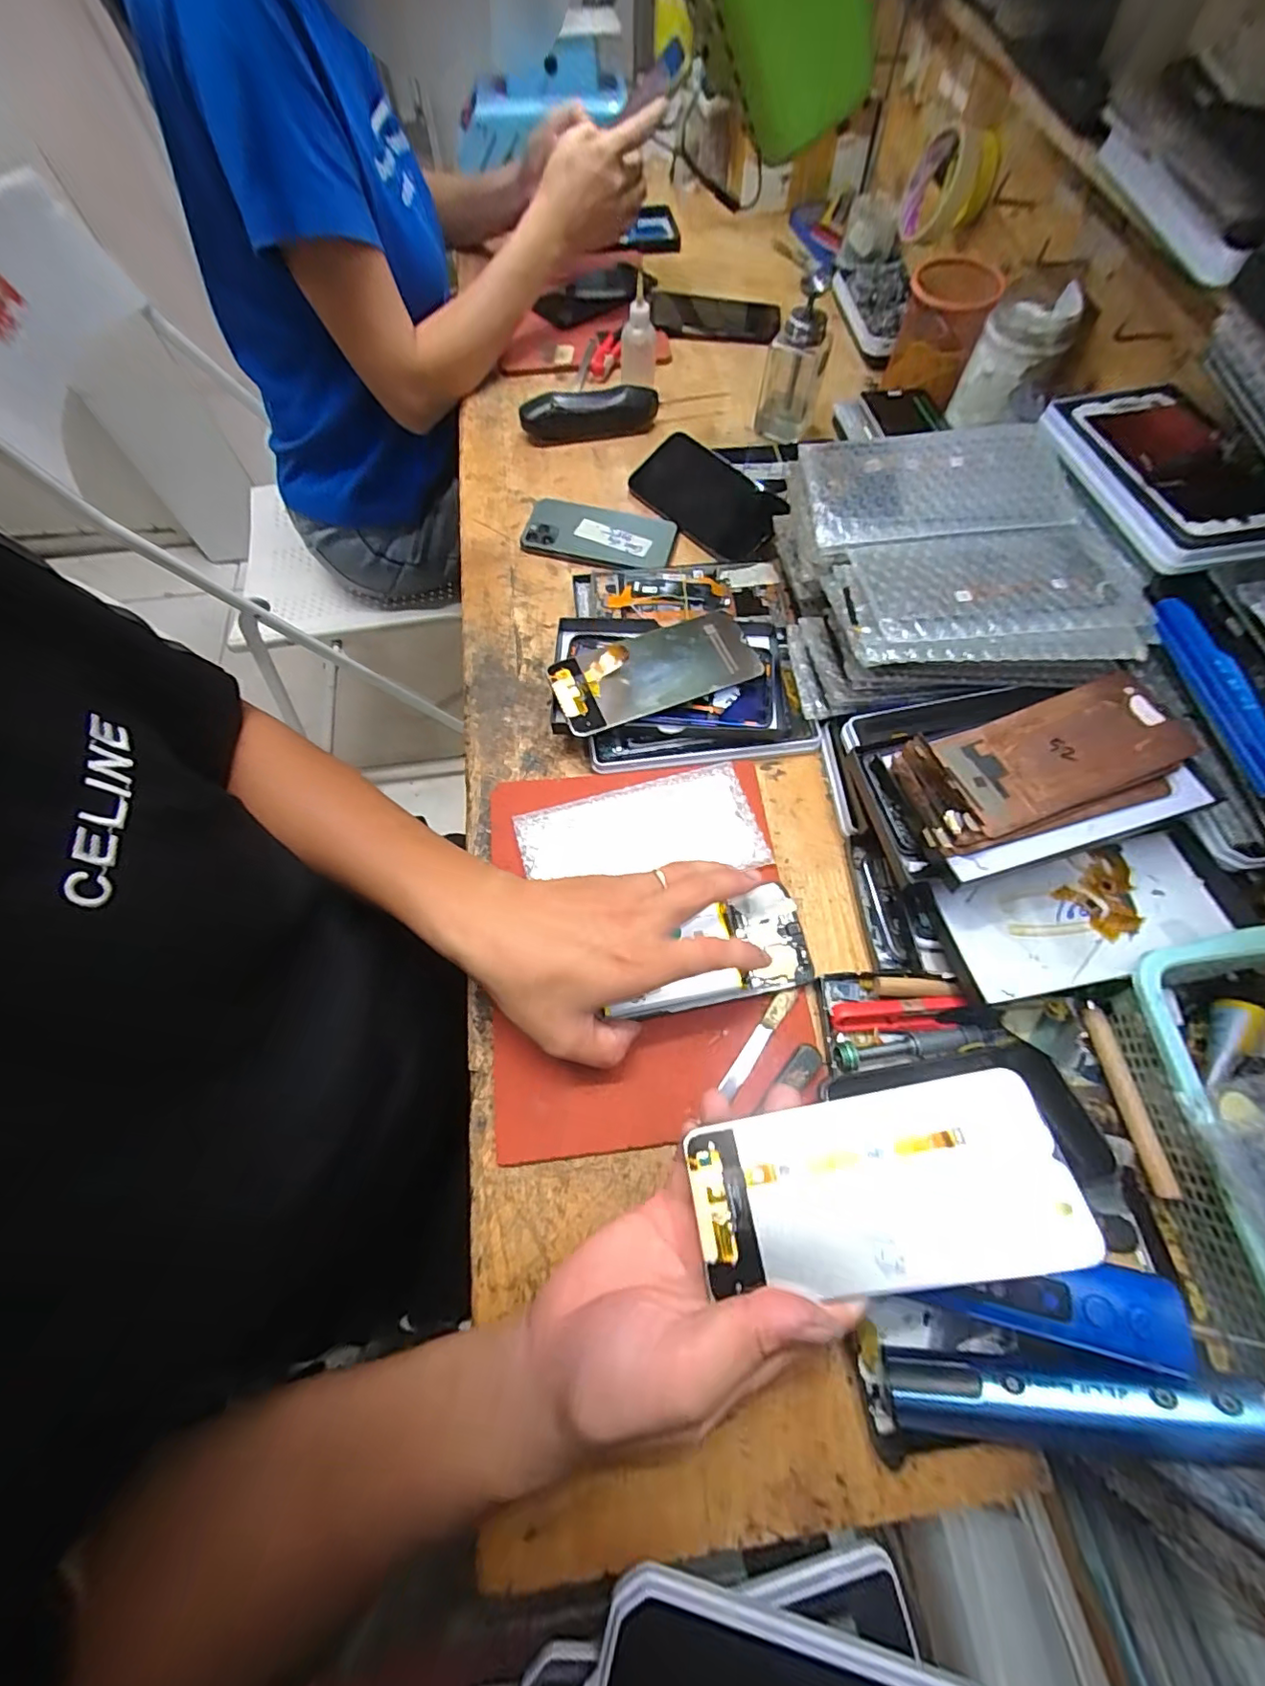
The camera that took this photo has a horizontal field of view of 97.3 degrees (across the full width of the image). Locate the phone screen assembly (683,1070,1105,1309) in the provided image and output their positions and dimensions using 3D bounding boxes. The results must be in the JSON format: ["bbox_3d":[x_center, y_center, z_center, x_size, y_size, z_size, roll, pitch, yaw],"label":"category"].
[{"bbox_3d":[0.105,0.154,0.246,0.154,0.008,0.073,-16,58,8],"label":"phone screen assembly"}]

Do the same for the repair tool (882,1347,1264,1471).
[{"bbox_3d":[0.201,0.260,0.258,0.154,0.023,0.035,-12,65,18],"label":"repair tool"}]

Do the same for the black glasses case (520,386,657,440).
[{"bbox_3d":[-0.044,-0.448,0.583,0.144,0.038,0.043,-3,67,-1],"label":"black glasses case"}]

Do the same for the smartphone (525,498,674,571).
[{"bbox_3d":[-0.033,-0.294,0.533,0.140,0.012,0.085,13,67,6],"label":"smartphone"}]

